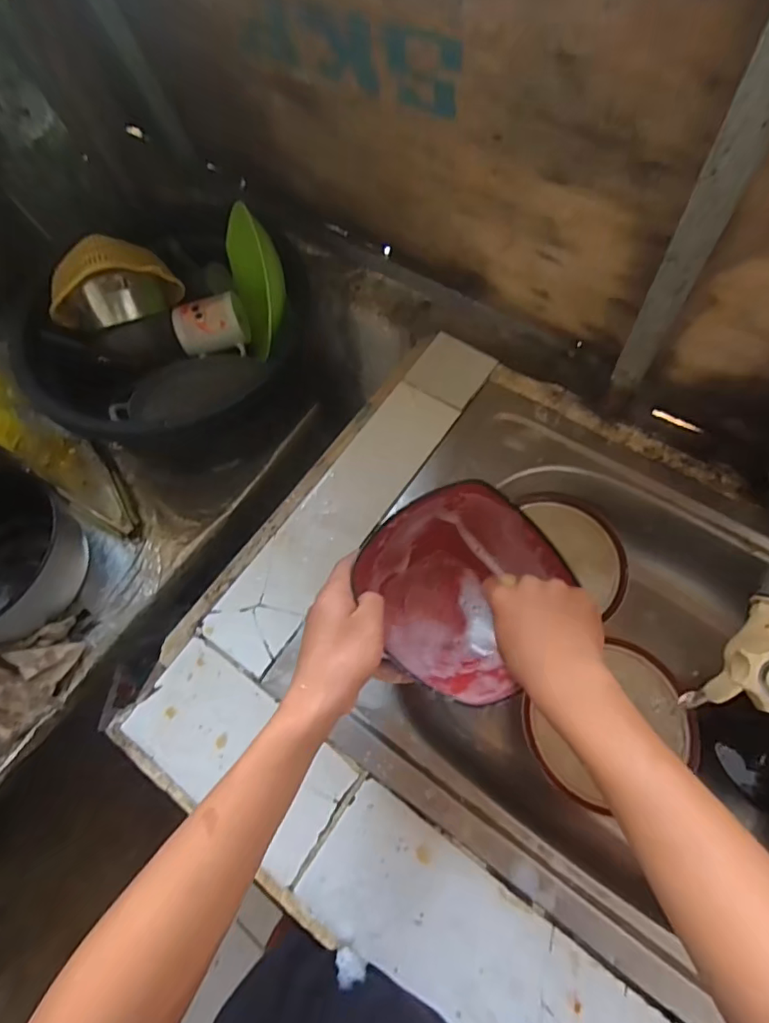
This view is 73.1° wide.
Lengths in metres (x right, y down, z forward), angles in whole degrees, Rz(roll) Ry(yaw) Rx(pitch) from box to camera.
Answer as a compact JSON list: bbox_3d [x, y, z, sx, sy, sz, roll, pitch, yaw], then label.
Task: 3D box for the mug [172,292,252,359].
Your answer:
[{"bbox_3d":[-0.279,-0.301,0.831,0.102,0.074,0.088,-10,66,-1],"label":"mug"}]

